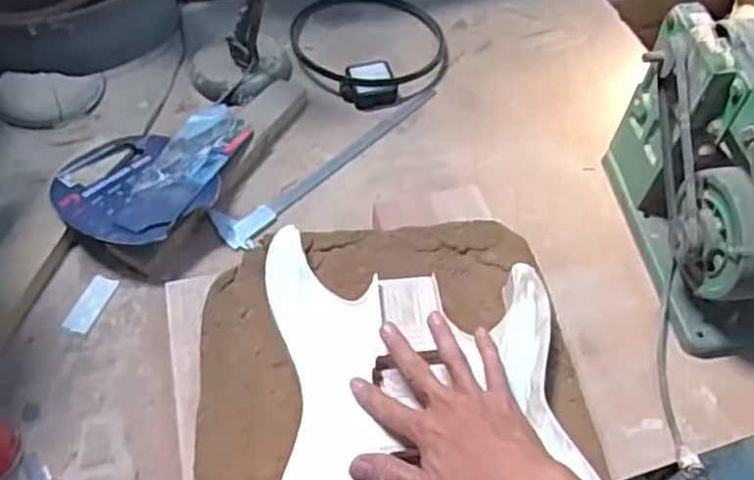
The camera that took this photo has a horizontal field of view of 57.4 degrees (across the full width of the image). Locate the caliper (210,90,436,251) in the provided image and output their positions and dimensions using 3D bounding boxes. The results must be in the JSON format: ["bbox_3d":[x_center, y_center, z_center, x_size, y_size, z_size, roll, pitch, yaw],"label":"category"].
[{"bbox_3d":[-0.057,-0.107,0.933,0.365,0.009,0.061,-37,65,-23],"label":"caliper"}]

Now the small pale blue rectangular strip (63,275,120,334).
[{"bbox_3d":[-0.338,0.075,0.813,0.035,0.005,0.075,15,52,8],"label":"small pale blue rectangular strip"}]

